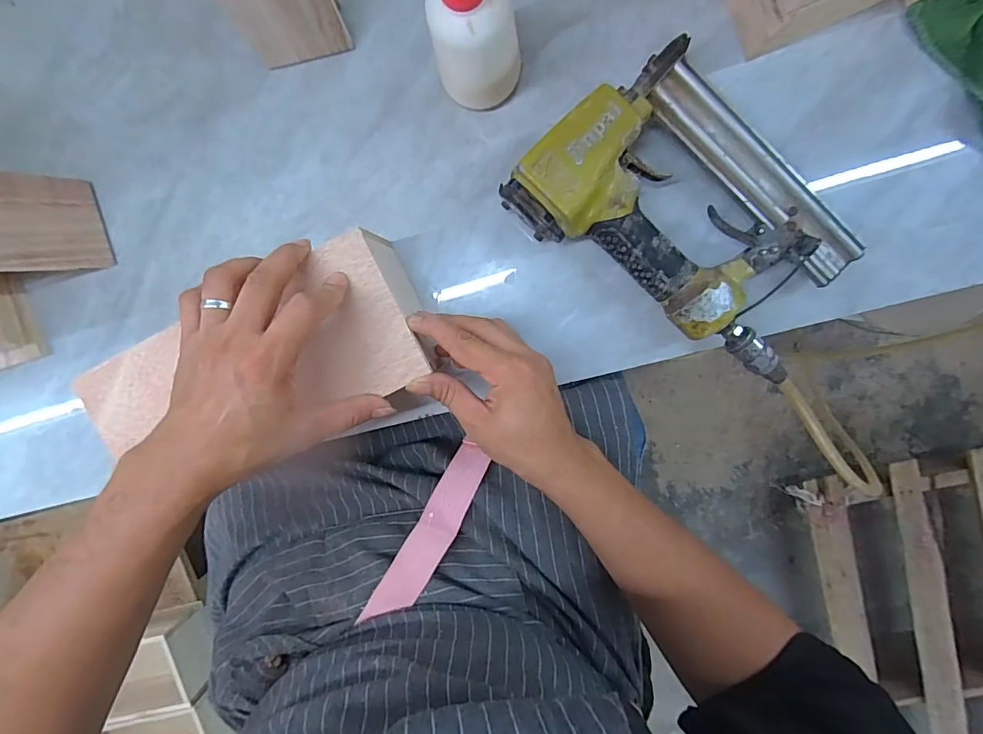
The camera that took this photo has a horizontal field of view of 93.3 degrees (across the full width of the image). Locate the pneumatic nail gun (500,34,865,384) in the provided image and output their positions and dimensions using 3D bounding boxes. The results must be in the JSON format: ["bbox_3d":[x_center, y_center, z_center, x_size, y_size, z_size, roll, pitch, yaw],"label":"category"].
[{"bbox_3d":[0.152,-0.122,0.349,0.240,0.059,0.158,33,99,-1],"label":"pneumatic nail gun"}]

